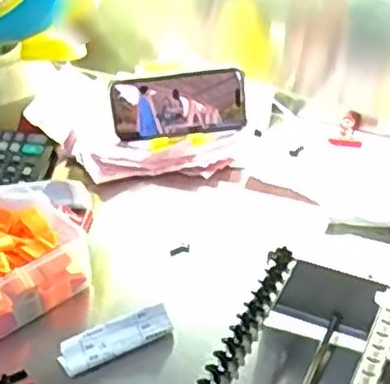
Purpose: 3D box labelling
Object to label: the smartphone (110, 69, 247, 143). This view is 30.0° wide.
[{"bbox_3d":[-0.017,-0.096,0.820,0.147,0.069,0.006,-6,15,0],"label":"smartphone"}]

